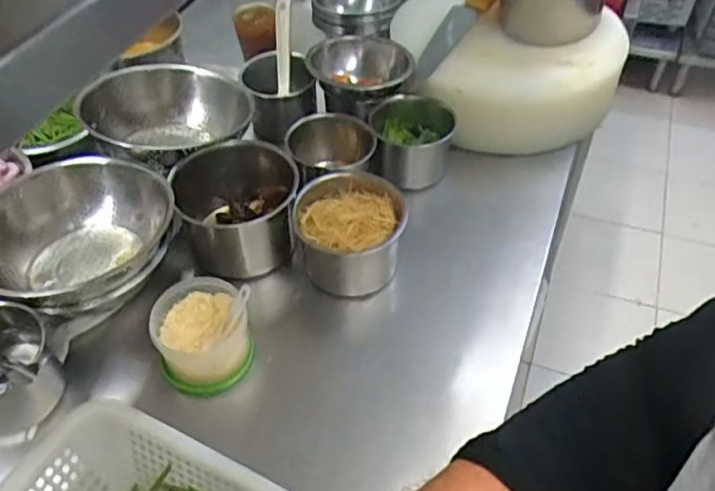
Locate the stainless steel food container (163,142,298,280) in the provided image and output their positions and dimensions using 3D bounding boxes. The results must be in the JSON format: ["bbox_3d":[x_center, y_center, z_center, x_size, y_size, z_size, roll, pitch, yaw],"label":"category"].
[{"bbox_3d":[-0.143,-0.046,0.780,0.146,0.114,0.129,-11,48,-8],"label":"stainless steel food container"}]

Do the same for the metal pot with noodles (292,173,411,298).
[{"bbox_3d":[-0.008,-0.003,0.772,0.131,0.115,0.124,0,48,2],"label":"metal pot with noodles"}]

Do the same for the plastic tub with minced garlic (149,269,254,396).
[{"bbox_3d":[-0.165,0.101,0.690,0.098,0.100,0.100,-1,48,1],"label":"plastic tub with minced garlic"}]

